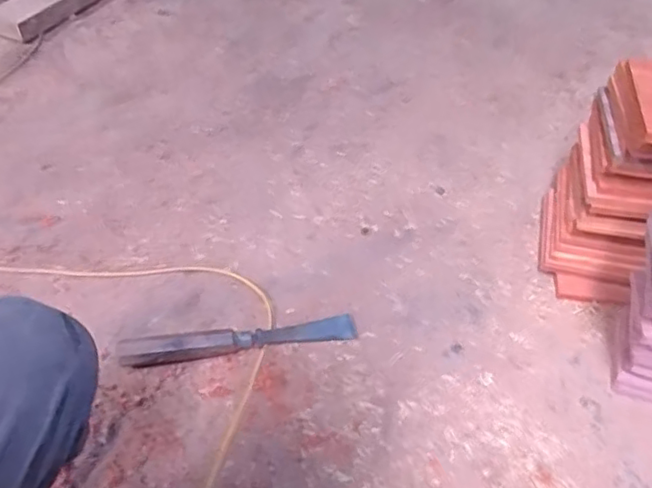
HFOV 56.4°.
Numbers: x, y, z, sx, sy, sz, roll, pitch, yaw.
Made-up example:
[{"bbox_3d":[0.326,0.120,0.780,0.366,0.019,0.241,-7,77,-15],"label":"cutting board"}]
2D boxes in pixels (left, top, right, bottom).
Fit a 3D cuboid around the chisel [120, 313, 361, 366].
[{"bbox_3d":[-0.104,0.115,0.748,0.285,0.029,0.032,-8,47,-9],"label":"chisel"}]

